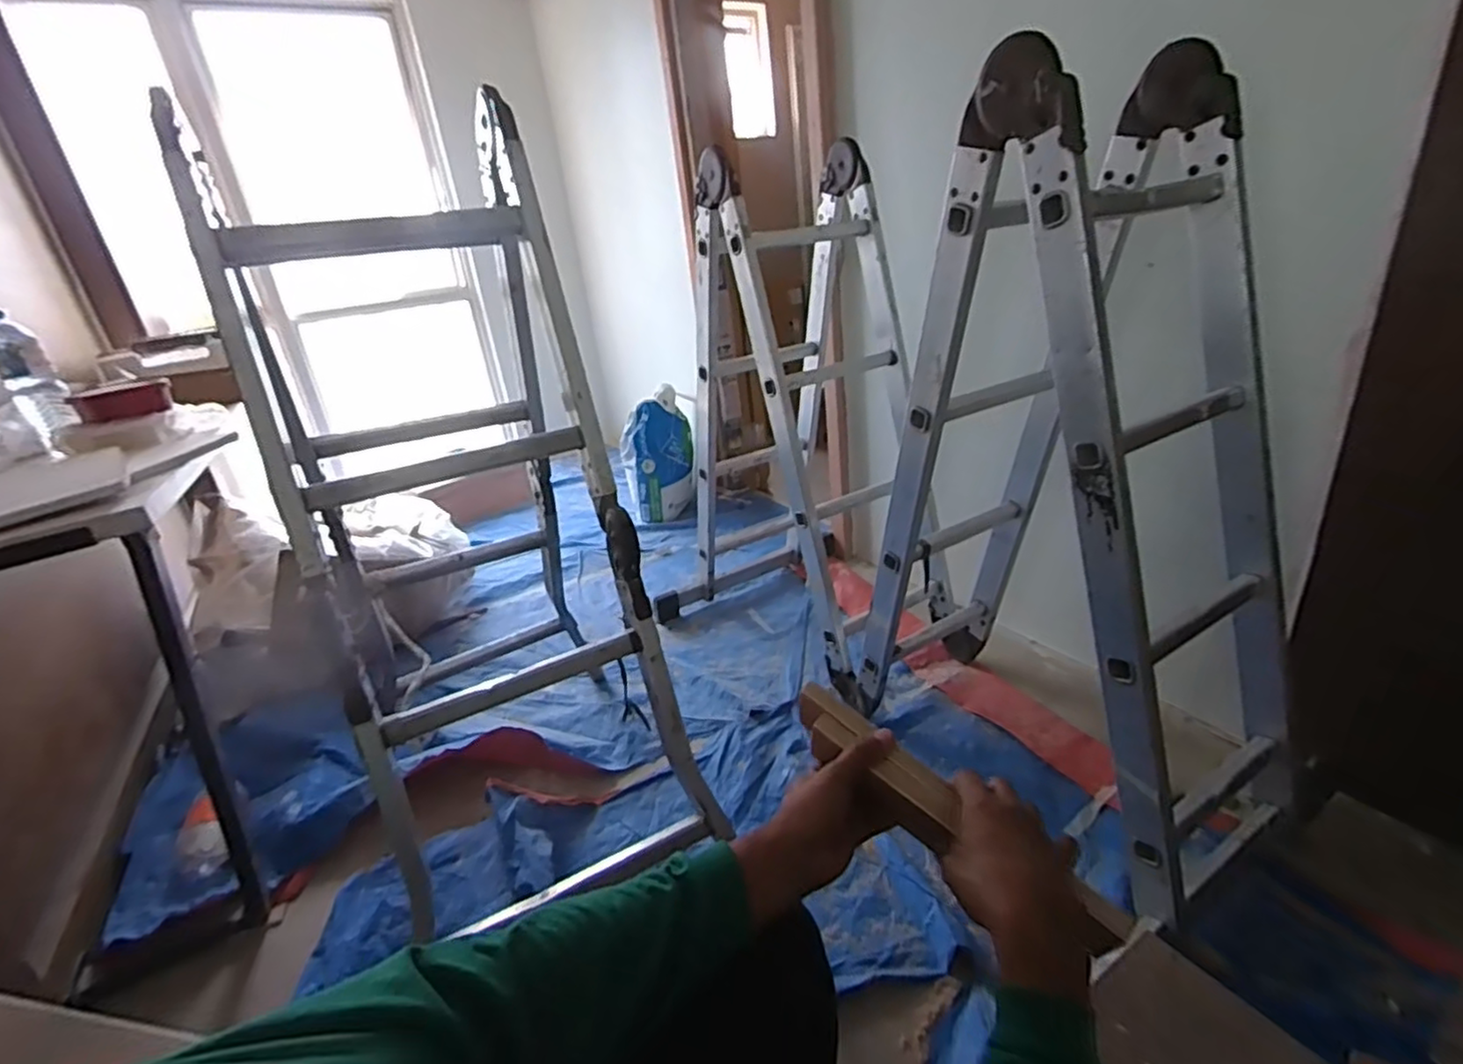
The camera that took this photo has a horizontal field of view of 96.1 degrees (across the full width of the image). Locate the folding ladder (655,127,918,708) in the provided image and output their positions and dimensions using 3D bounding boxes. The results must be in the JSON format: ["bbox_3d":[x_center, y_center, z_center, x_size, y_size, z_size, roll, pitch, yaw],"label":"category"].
[{"bbox_3d":[0.207,-0.270,1.586,0.606,1.080,0.743,-26,29,-36],"label":"folding ladder"}]

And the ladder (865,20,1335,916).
[{"bbox_3d":[0.509,-0.086,1.003,0.362,1.030,0.645,-18,26,-24],"label":"ladder"}]

